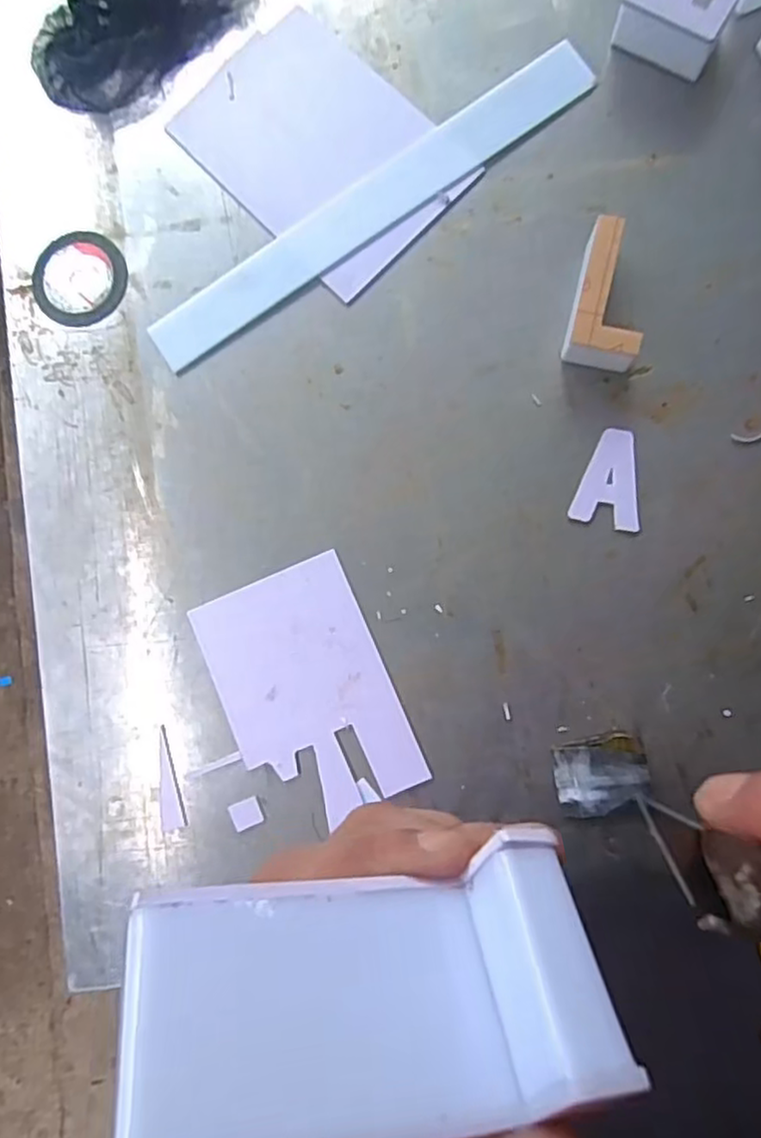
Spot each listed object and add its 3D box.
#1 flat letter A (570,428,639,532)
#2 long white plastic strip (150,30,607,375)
[{"bbox_3d":[0.197,-0.076,0.574,0.054,0.004,0.082,16,85,6],"label":"flat letter A"},{"bbox_3d":[-0.010,-0.325,0.614,0.446,0.007,0.058,-33,82,0],"label":"long white plastic strip"}]

